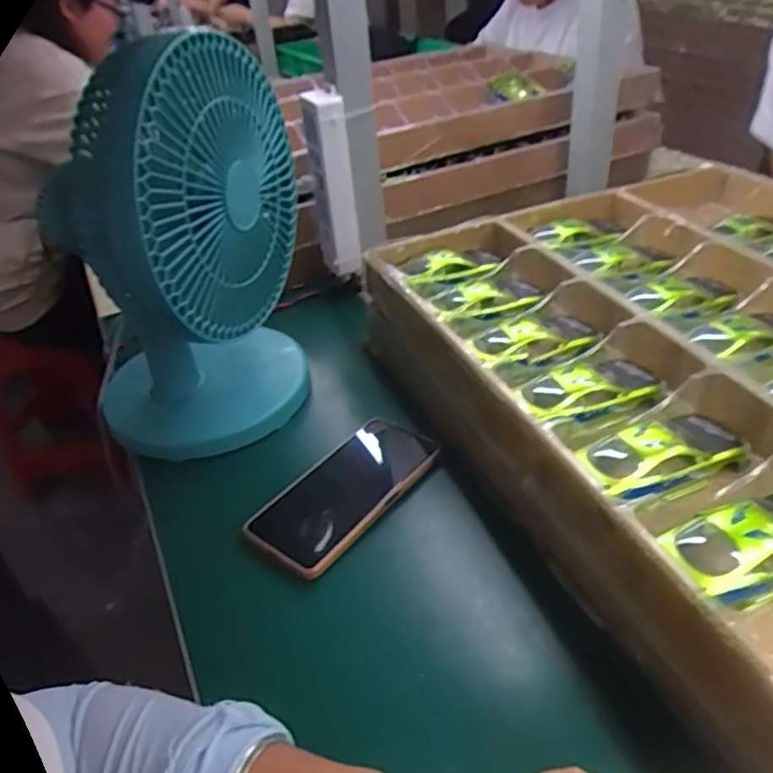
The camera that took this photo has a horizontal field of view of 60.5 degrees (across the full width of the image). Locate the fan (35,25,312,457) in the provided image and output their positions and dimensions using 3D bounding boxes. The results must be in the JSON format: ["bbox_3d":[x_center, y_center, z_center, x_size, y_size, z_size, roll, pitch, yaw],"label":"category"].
[{"bbox_3d":[-0.166,-0.118,0.565,0.122,0.318,0.218,2,37,11],"label":"fan"}]

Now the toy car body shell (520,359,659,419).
[{"bbox_3d":[0.151,-0.002,0.503,0.109,0.023,0.046,-19,38,-16],"label":"toy car body shell"}]

